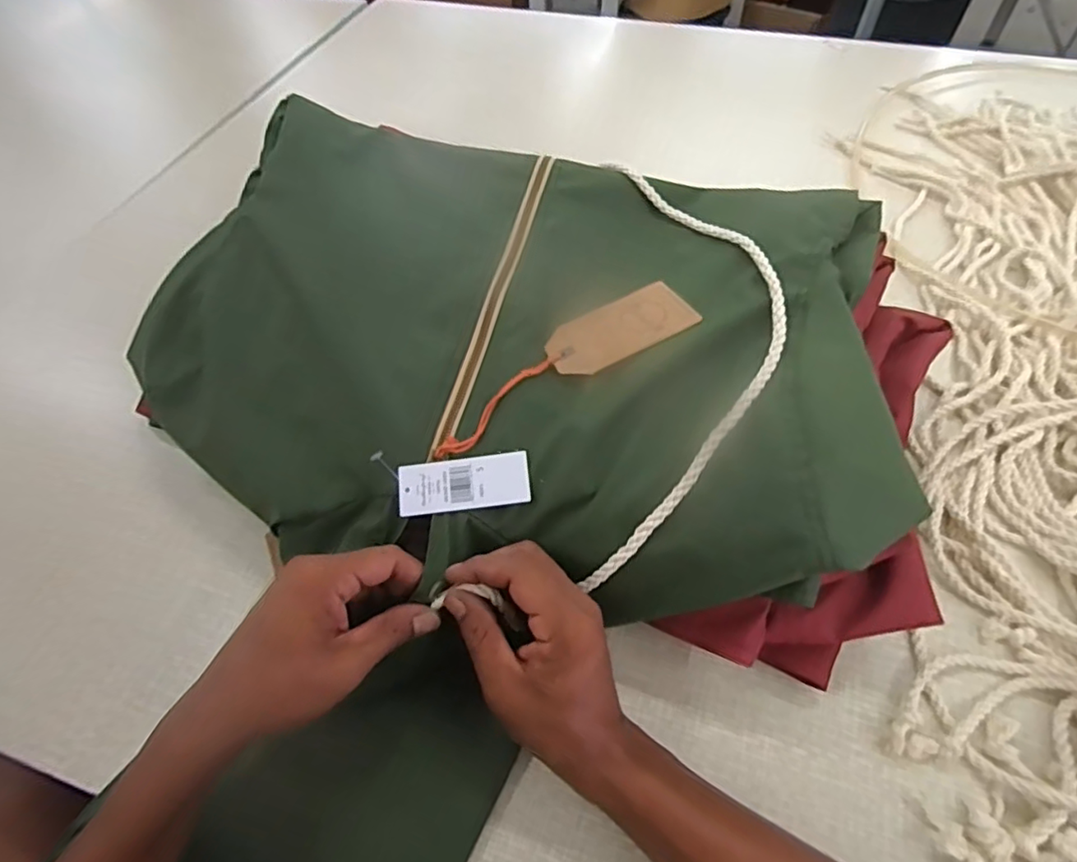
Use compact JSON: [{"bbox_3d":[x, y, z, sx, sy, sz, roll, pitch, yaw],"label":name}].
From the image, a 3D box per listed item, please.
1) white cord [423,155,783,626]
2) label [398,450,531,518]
[{"bbox_3d":[0.072,-0.044,0.392,0.151,0.052,0.364,15,67,13],"label":"white cord"},{"bbox_3d":[-0.047,0.033,0.373,0.082,0.004,0.033,-8,74,6],"label":"label"}]

